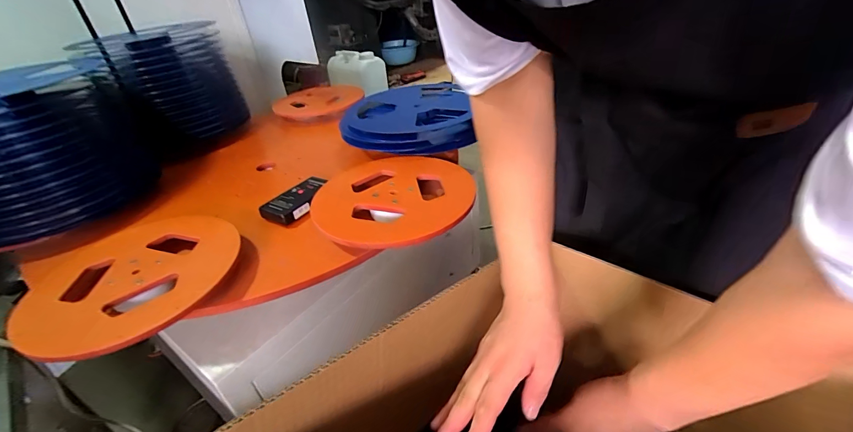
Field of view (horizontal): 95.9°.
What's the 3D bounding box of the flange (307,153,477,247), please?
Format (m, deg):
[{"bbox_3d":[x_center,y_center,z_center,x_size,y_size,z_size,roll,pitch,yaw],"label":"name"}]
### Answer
[{"bbox_3d":[-0.060,-0.038,0.657,0.260,0.023,0.250,-9,38,0],"label":"flange"}]

